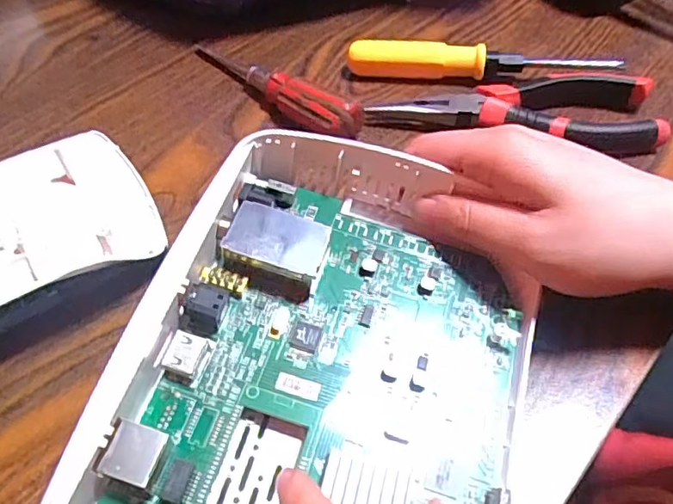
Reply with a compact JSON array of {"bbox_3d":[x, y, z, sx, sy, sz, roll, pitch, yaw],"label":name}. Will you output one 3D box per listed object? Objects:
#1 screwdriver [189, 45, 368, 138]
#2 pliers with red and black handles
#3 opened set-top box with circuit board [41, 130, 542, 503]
[{"bbox_3d":[-0.043,-0.099,0.334,0.137,0.024,0.020,36,60,26],"label":"screwdriver"},{"bbox_3d":[0.096,-0.085,0.318,0.153,0.017,0.052,7,51,6],"label":"pliers with red and black handles"},{"bbox_3d":[-0.005,0.039,0.197,0.137,0.043,0.173,15,53,12],"label":"opened set-top box with circuit board"}]

